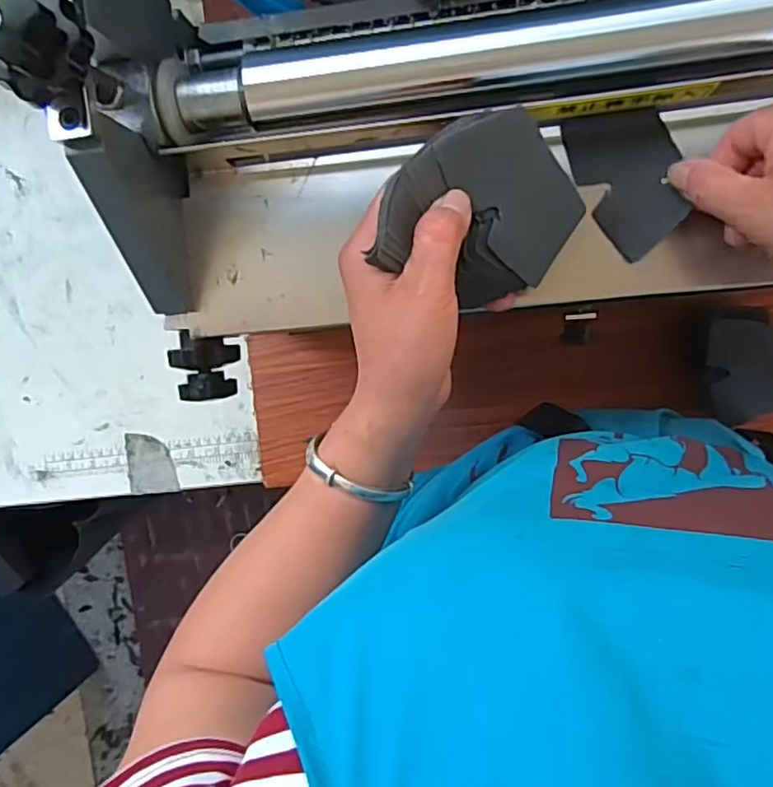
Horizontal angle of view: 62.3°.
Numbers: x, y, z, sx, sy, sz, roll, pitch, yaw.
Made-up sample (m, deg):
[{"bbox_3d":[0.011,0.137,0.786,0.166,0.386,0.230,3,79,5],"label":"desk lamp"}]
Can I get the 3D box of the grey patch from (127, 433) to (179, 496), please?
[{"bbox_3d":[-0.229,0.069,0.620,0.047,0.004,0.059,-5,93,8],"label":"grey patch"}]

